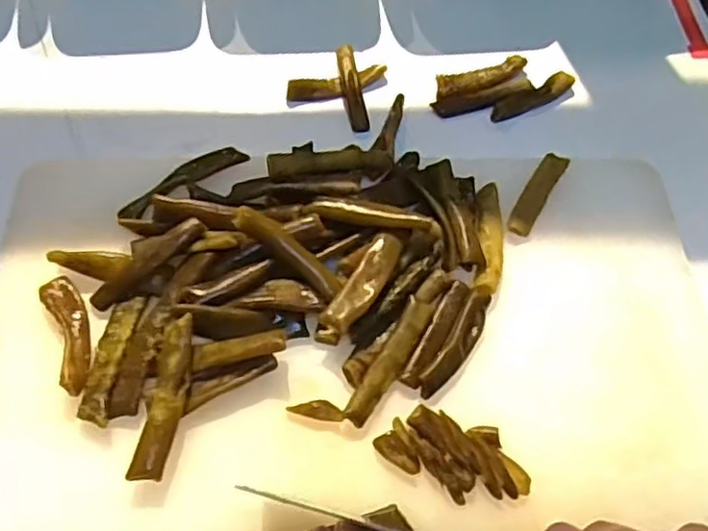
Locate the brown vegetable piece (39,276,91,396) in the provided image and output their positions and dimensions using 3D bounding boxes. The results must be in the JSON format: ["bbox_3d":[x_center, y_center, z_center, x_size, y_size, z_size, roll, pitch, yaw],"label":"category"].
[{"bbox_3d":[-0.174,0.039,0.411,0.023,0.010,0.081,-20,63,-15],"label":"brown vegetable piece"}]

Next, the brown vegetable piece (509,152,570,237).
[{"bbox_3d":[0.134,-0.053,0.495,0.019,0.008,0.083,29,62,13],"label":"brown vegetable piece"}]

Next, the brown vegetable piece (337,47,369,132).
[{"bbox_3d":[-0.002,-0.148,0.556,0.017,0.012,0.088,-7,60,-8],"label":"brown vegetable piece"}]

